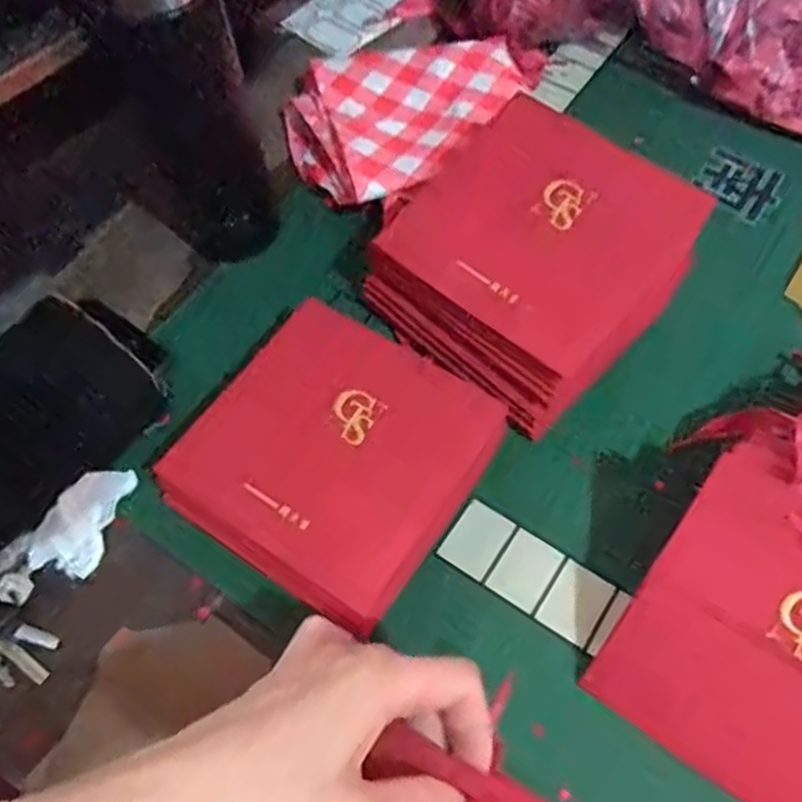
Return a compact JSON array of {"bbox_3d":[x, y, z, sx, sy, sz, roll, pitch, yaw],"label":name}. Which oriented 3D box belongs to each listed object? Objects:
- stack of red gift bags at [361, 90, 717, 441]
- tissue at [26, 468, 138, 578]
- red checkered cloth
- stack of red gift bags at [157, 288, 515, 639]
[{"bbox_3d":[0.075,-0.078,0.464,0.145,0.088,0.158,38,67,18],"label":"stack of red gift bags"},{"bbox_3d":[-0.179,0.064,0.430,0.034,0.023,0.064,16,62,8],"label":"tissue"},{"bbox_3d":[-0.001,-0.211,0.561,0.132,0.034,0.174,34,66,16],"label":"red checkered cloth"},{"bbox_3d":[-0.037,0.029,0.432,0.141,0.044,0.145,30,65,15],"label":"stack of red gift bags"}]

